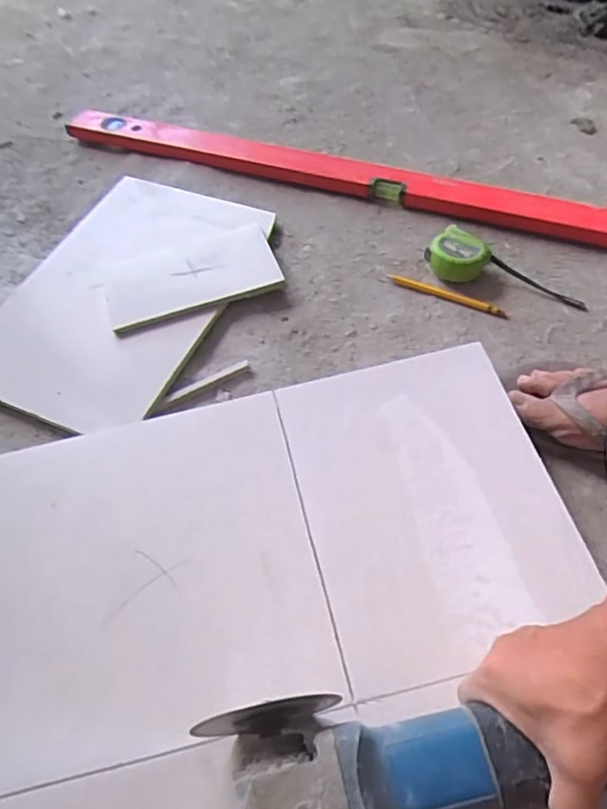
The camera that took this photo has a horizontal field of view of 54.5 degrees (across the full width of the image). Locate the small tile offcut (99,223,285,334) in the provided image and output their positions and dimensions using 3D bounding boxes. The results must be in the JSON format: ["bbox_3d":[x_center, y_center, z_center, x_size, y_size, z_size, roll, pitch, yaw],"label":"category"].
[{"bbox_3d":[-0.134,-0.152,0.704,0.202,0.010,0.114,-19,58,-8],"label":"small tile offcut"}]

